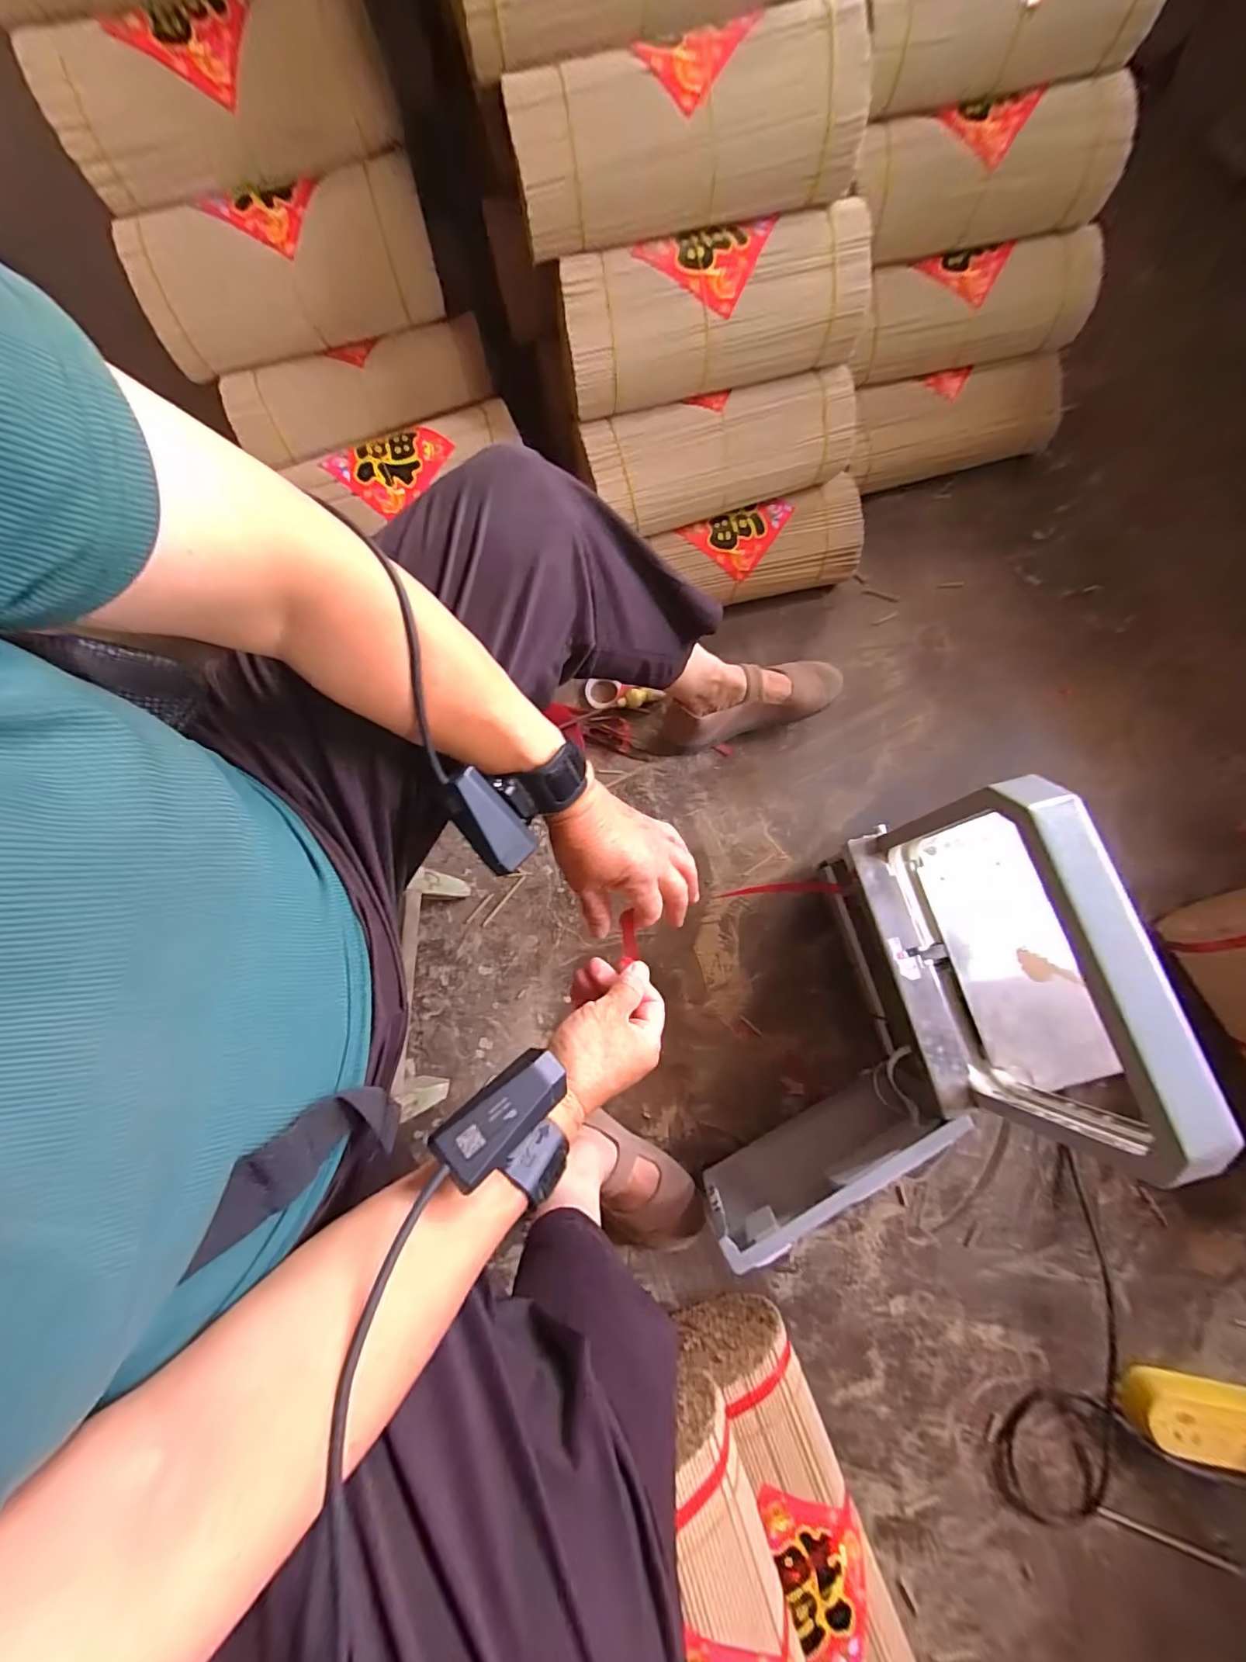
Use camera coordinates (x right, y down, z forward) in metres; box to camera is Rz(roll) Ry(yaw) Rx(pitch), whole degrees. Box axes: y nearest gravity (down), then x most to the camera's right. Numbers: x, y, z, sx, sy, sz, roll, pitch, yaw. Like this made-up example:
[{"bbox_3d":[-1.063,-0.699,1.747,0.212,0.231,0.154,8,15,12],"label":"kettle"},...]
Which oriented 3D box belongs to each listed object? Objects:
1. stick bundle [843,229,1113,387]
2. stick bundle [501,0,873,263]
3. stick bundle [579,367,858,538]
[{"bbox_3d":[0.454,-0.681,0.691,0.328,0.087,0.083,-13,77,0],"label":"stick bundle"},{"bbox_3d":[0.061,-0.640,0.486,0.325,0.092,0.090,-17,77,-1],"label":"stick bundle"},{"bbox_3d":[0.117,-0.448,0.630,0.310,0.094,0.096,-15,77,0],"label":"stick bundle"}]

